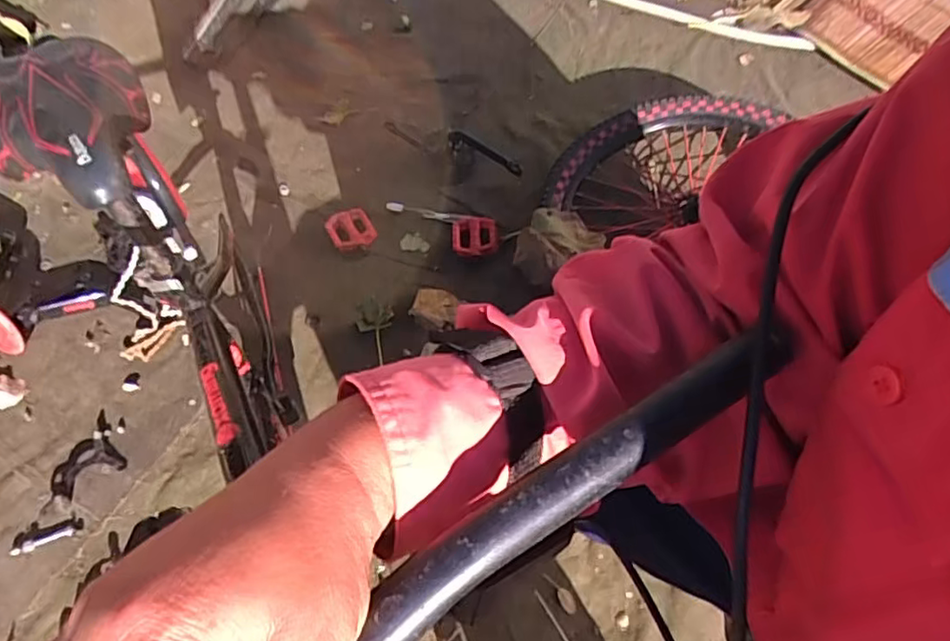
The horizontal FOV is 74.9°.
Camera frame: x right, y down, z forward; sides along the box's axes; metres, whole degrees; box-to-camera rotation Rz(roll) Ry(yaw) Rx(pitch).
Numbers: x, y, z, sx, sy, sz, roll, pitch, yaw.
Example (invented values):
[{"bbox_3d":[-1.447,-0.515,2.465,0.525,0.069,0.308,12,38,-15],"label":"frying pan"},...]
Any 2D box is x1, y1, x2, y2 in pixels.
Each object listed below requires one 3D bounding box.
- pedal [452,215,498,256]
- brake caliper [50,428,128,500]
[{"bbox_3d":[0.000,-0.145,1.068,0.077,0.065,0.021,-1,10,5],"label":"pedal"},{"bbox_3d":[-0.571,0.207,0.899,0.091,0.023,0.081,-39,63,-19],"label":"brake caliper"}]

